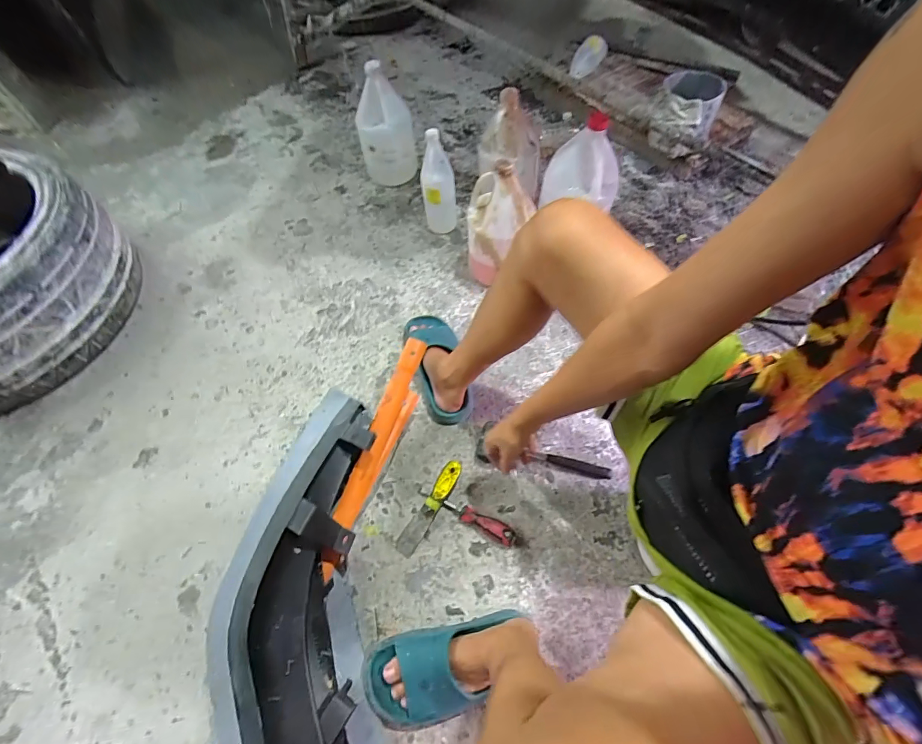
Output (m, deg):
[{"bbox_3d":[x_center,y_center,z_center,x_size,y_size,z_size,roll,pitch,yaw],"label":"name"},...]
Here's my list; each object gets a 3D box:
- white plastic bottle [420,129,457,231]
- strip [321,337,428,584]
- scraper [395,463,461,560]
[{"bbox_3d":[-0.058,-0.479,1.023,0.084,0.269,0.070,-3,61,1],"label":"white plastic bottle"},{"bbox_3d":[-0.160,0.139,0.721,0.046,0.114,0.416,17,64,11],"label":"strip"},{"bbox_3d":[-0.058,0.251,0.747,0.036,0.026,0.187,30,80,18],"label":"scraper"}]

